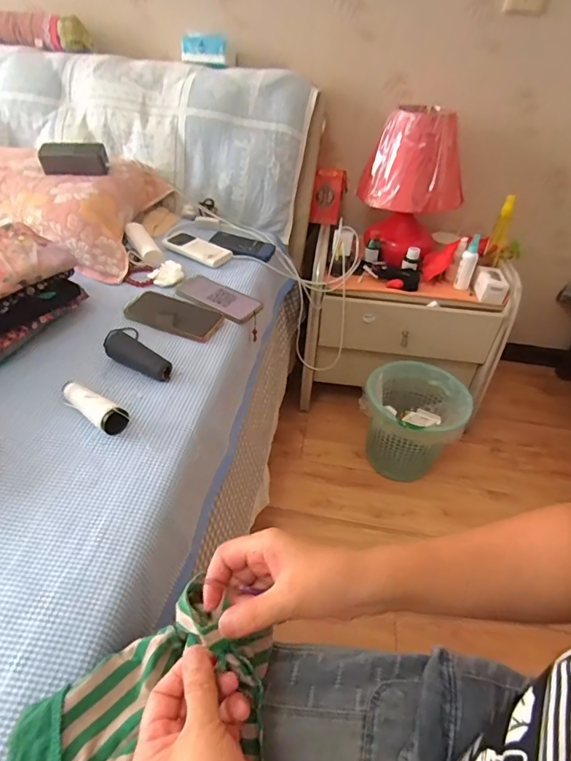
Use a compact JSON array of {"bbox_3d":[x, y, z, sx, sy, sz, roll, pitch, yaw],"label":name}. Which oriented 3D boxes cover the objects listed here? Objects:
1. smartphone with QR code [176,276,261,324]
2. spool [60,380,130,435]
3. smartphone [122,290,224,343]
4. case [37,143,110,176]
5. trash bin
[{"bbox_3d":[-0.125,-0.155,0.803,0.159,0.012,0.084,27,48,18],"label":"smartphone with QR code"},{"bbox_3d":[-0.255,0.034,0.563,0.114,0.038,0.032,27,45,23],"label":"spool"},{"bbox_3d":[-0.192,-0.117,0.747,0.164,0.015,0.088,17,42,13],"label":"smartphone"},{"bbox_3d":[-0.442,-0.465,0.897,0.129,0.047,0.054,-7,42,-14],"label":"case"},{"bbox_3d":[0.314,0.115,1.126,0.243,0.246,0.252,16,42,12],"label":"trash bin"}]

